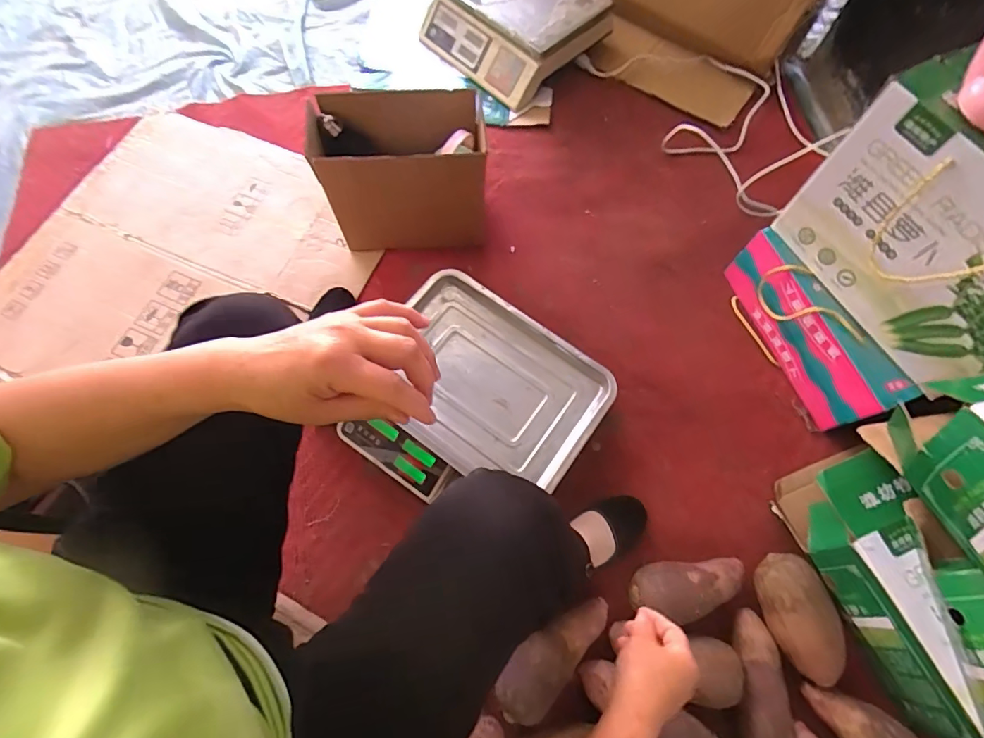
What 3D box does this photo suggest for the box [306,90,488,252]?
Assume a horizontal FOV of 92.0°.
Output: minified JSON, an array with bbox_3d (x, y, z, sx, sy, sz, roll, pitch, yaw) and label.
[{"bbox_3d":[-0.157,-0.337,0.844,0.305,0.244,0.145,-1,69,-1],"label":"box"}]

